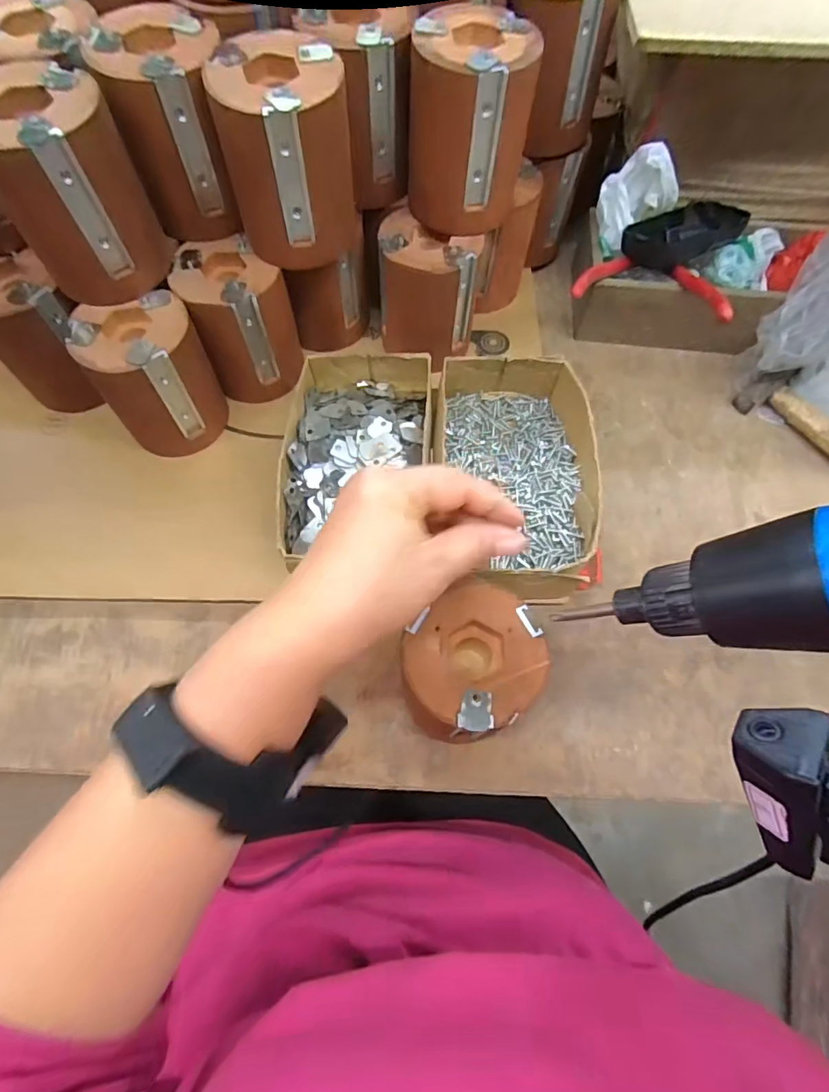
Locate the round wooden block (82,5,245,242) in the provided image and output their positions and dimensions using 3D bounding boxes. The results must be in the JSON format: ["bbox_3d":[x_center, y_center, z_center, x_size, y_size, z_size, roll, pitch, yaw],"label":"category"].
[{"bbox_3d":[-0.154,-0.275,0.350,0.068,0.095,0.082,-1,67,-2],"label":"round wooden block"}]

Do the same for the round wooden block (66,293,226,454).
[{"bbox_3d":[-0.188,-0.122,0.394,0.075,0.102,0.066,-24,72,-11],"label":"round wooden block"}]

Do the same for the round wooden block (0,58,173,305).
[{"bbox_3d":[-0.209,-0.217,0.323,0.078,0.098,0.079,-28,71,-13],"label":"round wooden block"}]

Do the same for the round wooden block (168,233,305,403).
[{"bbox_3d":[-0.134,-0.176,0.415,0.076,0.093,0.075,-12,70,-7],"label":"round wooden block"}]

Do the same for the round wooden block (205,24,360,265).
[{"bbox_3d":[-0.080,-0.249,0.346,0.076,0.105,0.073,1,67,-1],"label":"round wooden block"}]

